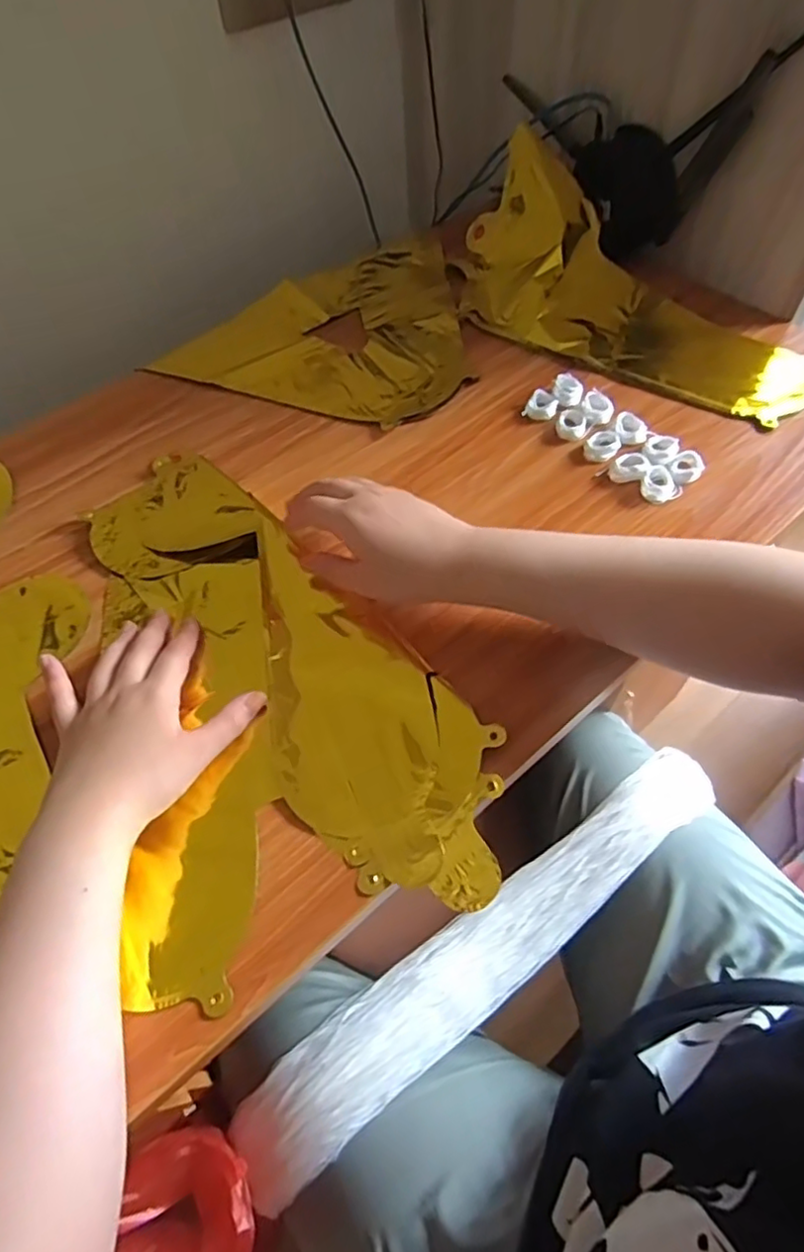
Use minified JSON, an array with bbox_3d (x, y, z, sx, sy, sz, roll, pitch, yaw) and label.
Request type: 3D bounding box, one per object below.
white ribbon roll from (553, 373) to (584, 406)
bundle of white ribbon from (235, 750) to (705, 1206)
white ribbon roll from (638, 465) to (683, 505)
[{"bbox_3d":[0.155,-0.219,0.583,0.027,0.010,0.035,11,58,10],"label":"white ribbon roll"},{"bbox_3d":[0.089,0.270,0.548,0.525,0.064,0.078,-33,60,-17],"label":"bundle of white ribbon"},{"bbox_3d":[0.211,-0.117,0.517,0.028,0.010,0.032,-23,59,-12],"label":"white ribbon roll"}]

